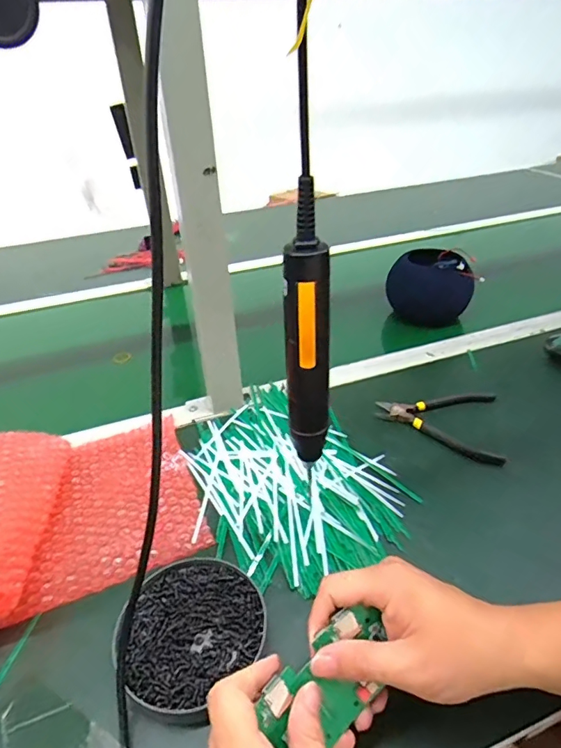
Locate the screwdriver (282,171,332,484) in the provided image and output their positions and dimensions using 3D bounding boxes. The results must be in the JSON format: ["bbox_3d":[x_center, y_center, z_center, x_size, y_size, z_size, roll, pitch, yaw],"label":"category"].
[{"bbox_3d":[0.019,-0.018,0.343,0.032,0.218,0.034,0,35,5],"label":"screwdriver"}]

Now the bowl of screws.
[{"bbox_3d":[-0.070,0.197,0.368,0.105,0.018,0.109,-2,35,1],"label":"bowl of screws"}]

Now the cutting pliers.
[{"bbox_3d":[0.187,0.057,0.567,0.138,0.015,0.109,4,35,11],"label":"cutting pliers"}]

